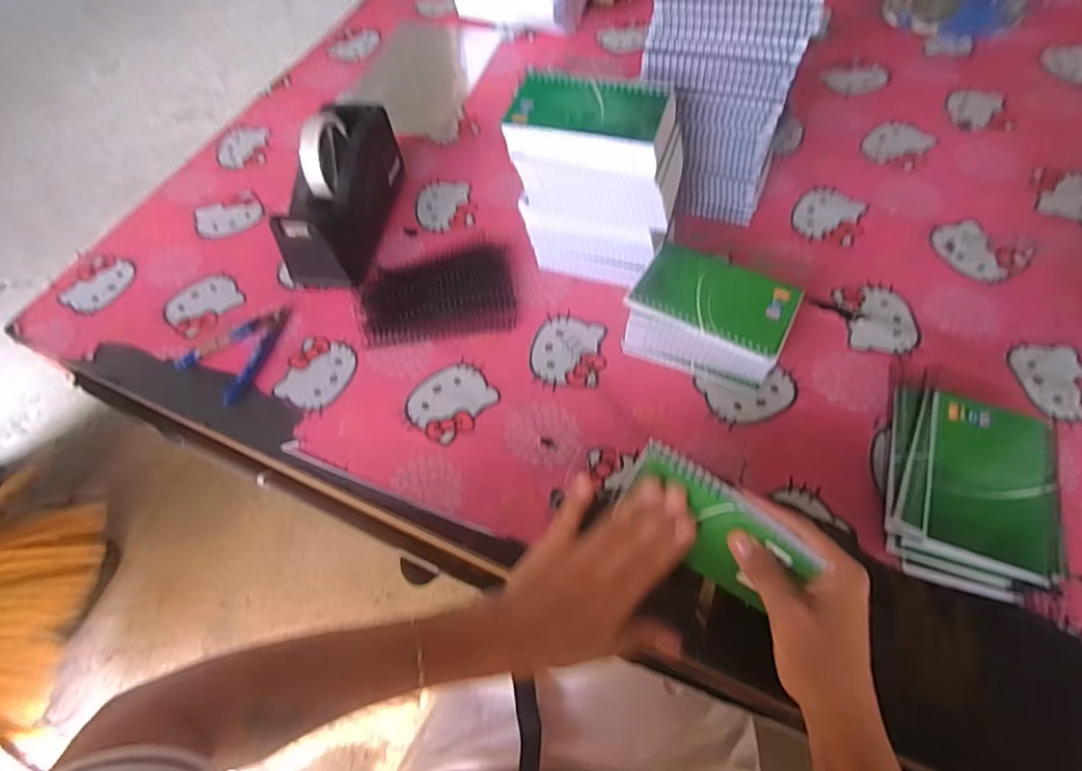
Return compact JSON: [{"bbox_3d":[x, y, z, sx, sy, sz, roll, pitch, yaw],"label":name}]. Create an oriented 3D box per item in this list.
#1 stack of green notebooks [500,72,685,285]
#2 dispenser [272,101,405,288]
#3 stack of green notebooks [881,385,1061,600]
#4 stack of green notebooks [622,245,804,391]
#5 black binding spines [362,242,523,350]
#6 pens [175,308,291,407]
[{"bbox_3d":[0.055,-0.192,0.559,0.148,0.177,0.085,16,62,14],"label":"stack of green notebooks"},{"bbox_3d":[-0.223,-0.218,0.629,0.075,0.120,0.196,5,60,7],"label":"dispenser"},{"bbox_3d":[0.334,0.078,0.448,0.112,0.051,0.148,17,62,14],"label":"stack of green notebooks"},{"bbox_3d":[0.152,-0.057,0.528,0.133,0.085,0.078,26,64,18],"label":"stack of green notebooks"},{"bbox_3d":[-0.111,-0.102,0.623,0.164,0.011,0.123,-8,59,-1],"label":"black binding spines"},{"bbox_3d":[-0.303,-0.040,0.590,0.086,0.010,0.111,31,66,20],"label":"pens"}]

